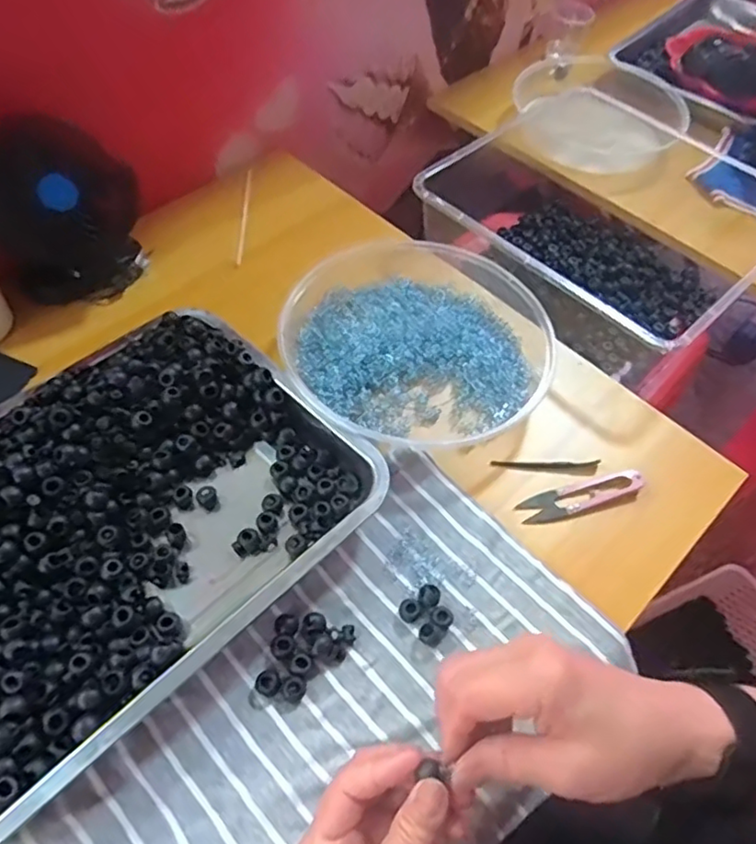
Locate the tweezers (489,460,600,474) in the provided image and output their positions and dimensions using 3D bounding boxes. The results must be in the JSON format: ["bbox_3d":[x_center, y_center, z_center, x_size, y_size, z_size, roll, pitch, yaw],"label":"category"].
[{"bbox_3d":[0.135,0.036,0.495,0.087,0.009,0.013,3,56,-3],"label":"tweezers"}]

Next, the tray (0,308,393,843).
[{"bbox_3d":[-0.189,0.072,0.413,0.240,0.048,0.341,40,62,21],"label":"tray"}]

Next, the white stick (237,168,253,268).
[{"bbox_3d":[-0.142,-0.226,0.654,0.007,0.004,0.167,-1,56,-5],"label":"white stick"}]

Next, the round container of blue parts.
[{"bbox_3d":[0.031,-0.077,0.539,0.228,0.038,0.216,2,56,-3],"label":"round container of blue parts"}]

